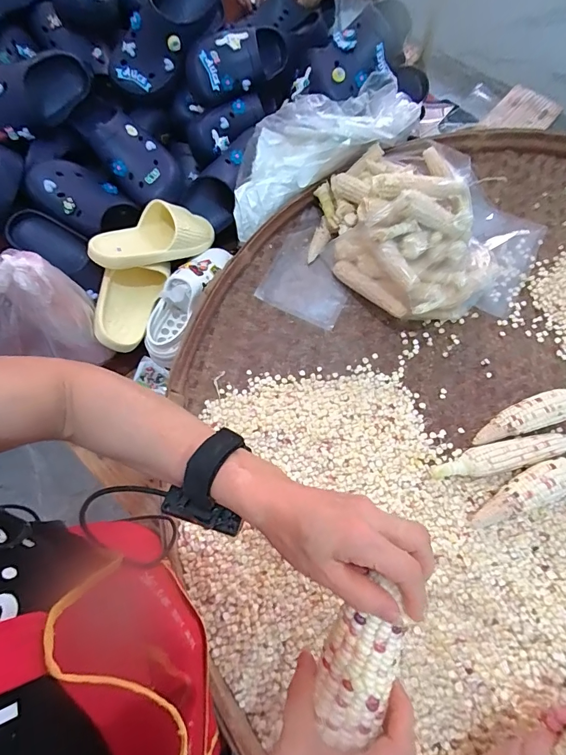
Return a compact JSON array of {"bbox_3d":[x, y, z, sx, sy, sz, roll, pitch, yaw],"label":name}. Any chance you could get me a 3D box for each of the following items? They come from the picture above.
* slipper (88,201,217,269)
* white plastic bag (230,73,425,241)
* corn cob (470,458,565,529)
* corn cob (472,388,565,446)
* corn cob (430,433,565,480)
[{"bbox_3d":[-0.227,-0.255,0.690,0.094,0.060,0.237,43,55,17],"label":"slipper"},{"bbox_3d":[0.080,-0.432,0.758,0.415,0.161,0.130,-25,72,-8],"label":"white plastic bag"},{"bbox_3d":[0.388,0.153,0.567,0.257,0.046,0.052,-21,67,-6],"label":"corn cob"},{"bbox_3d":[0.411,0.053,0.613,0.242,0.050,0.050,-18,66,-5],"label":"corn cob"},{"bbox_3d":[0.346,0.118,0.591,0.246,0.035,0.044,-12,66,-2],"label":"corn cob"}]

